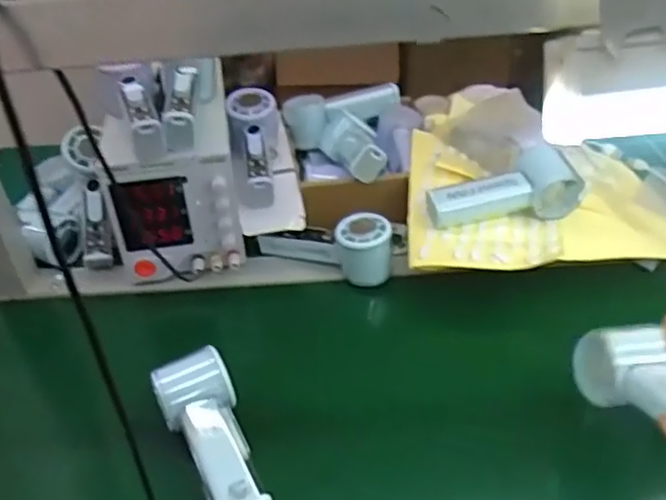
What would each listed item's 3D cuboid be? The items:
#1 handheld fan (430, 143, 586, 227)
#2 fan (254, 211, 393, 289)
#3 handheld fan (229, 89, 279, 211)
[{"bbox_3d":[0.174,-0.065,0.655,0.156,0.054,0.075,-6,38,-5],"label":"handheld fan"},{"bbox_3d":[-0.007,-0.010,0.679,0.148,0.062,0.055,18,42,24],"label":"fan"},{"bbox_3d":[-0.088,-0.114,0.714,0.052,0.051,0.160,-4,58,-2],"label":"handheld fan"}]

